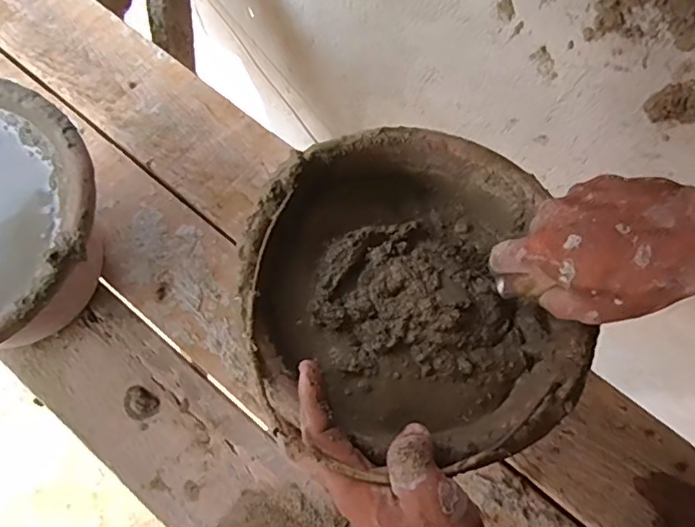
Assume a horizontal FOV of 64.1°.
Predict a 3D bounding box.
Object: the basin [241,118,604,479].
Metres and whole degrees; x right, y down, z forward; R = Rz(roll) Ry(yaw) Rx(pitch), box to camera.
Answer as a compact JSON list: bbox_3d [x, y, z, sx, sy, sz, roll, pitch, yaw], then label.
[{"bbox_3d":[0.048,0.013,0.398,0.227,0.082,0.235,-8,73,-2],"label":"basin"}]

